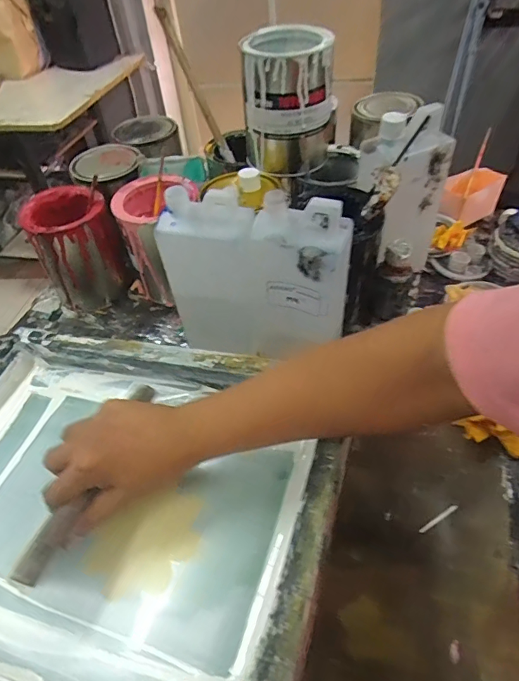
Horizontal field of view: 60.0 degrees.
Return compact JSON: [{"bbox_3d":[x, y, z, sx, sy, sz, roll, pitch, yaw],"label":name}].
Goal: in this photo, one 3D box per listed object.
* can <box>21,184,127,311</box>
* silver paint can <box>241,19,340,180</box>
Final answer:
[{"bbox_3d":[-0.259,-0.126,0.640,0.095,0.145,0.095,-2,48,2],"label":"can"},{"bbox_3d":[0.036,-0.292,0.556,0.100,0.145,0.107,-2,48,2],"label":"silver paint can"}]

